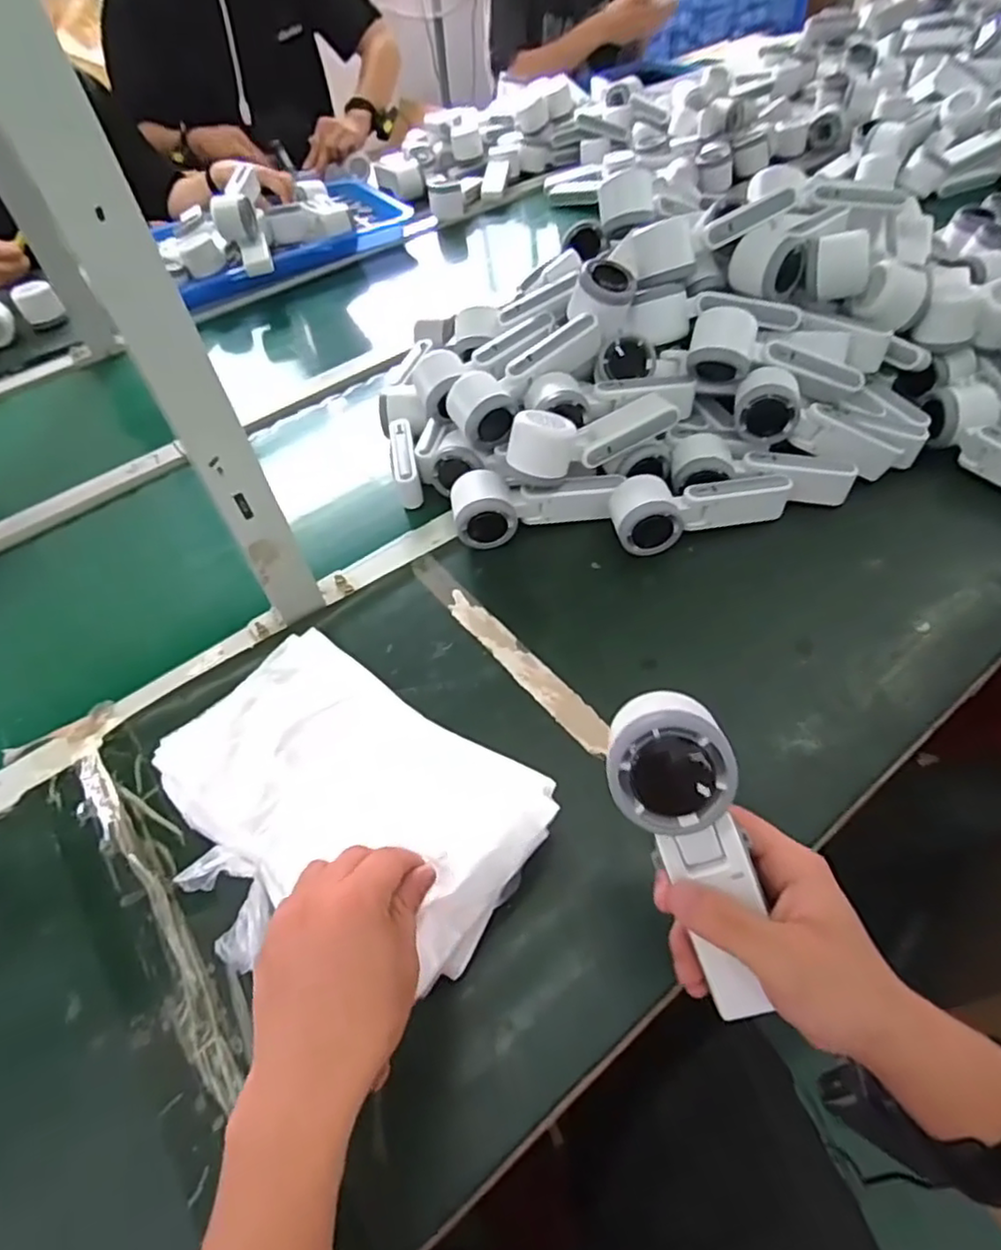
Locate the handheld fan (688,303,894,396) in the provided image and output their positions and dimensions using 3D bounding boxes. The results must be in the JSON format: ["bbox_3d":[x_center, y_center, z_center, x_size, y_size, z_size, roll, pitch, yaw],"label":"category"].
[{"bbox_3d":[0.285,-0.264,0.640,0.192,0.069,0.070,2,51,-9],"label":"handheld fan"}]

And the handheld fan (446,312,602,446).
[{"bbox_3d":[0.028,-0.243,0.650,0.167,0.062,0.057,-34,54,0],"label":"handheld fan"}]

